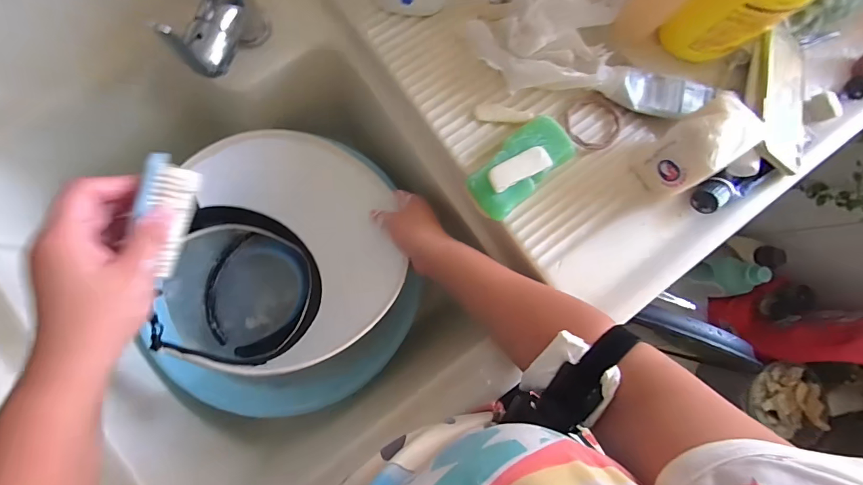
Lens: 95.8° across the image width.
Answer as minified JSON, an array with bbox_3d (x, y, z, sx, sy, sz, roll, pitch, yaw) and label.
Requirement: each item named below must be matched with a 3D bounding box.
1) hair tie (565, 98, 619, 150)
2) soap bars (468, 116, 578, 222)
[{"bbox_3d":[0.166,-0.121,0.398,0.058,0.006,0.057,1,74,-5],"label":"hair tie"},{"bbox_3d":[0.085,-0.074,0.376,0.111,0.028,0.052,-43,91,-9],"label":"soap bars"}]

